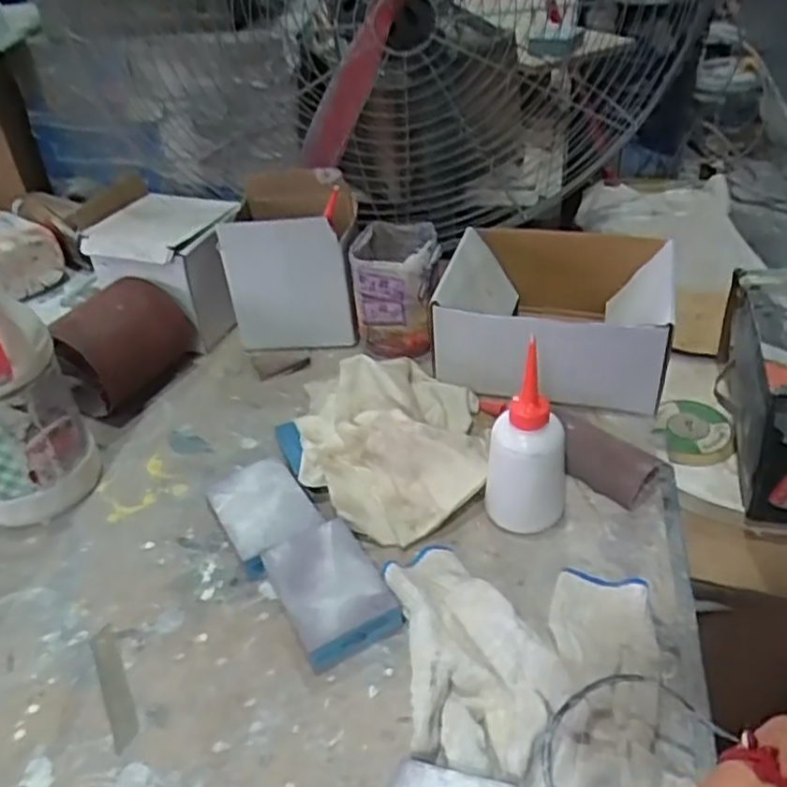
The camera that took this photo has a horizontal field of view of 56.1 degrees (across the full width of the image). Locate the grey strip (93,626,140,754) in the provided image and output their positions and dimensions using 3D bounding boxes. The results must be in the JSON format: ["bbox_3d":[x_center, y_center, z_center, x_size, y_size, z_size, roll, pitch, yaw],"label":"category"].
[{"bbox_3d":[-0.194,0.200,0.511,0.018,0.004,0.099,-21,41,-19],"label":"grey strip"}]

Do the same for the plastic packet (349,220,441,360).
[{"bbox_3d":[0.004,-0.110,0.798,0.091,0.113,0.101,-5,38,0],"label":"plastic packet"}]

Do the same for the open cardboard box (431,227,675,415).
[{"bbox_3d":[0.165,-0.081,0.745,0.210,0.103,0.199,9,40,17],"label":"open cardboard box"}]

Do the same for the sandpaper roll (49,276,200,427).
[{"bbox_3d":[-0.282,-0.050,0.755,0.103,0.100,0.139,11,41,19],"label":"sandpaper roll"}]

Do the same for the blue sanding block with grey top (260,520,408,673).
[{"bbox_3d":[-0.046,0.143,0.546,0.071,0.031,0.102,-21,41,-19],"label":"blue sanding block with grey top"}]

